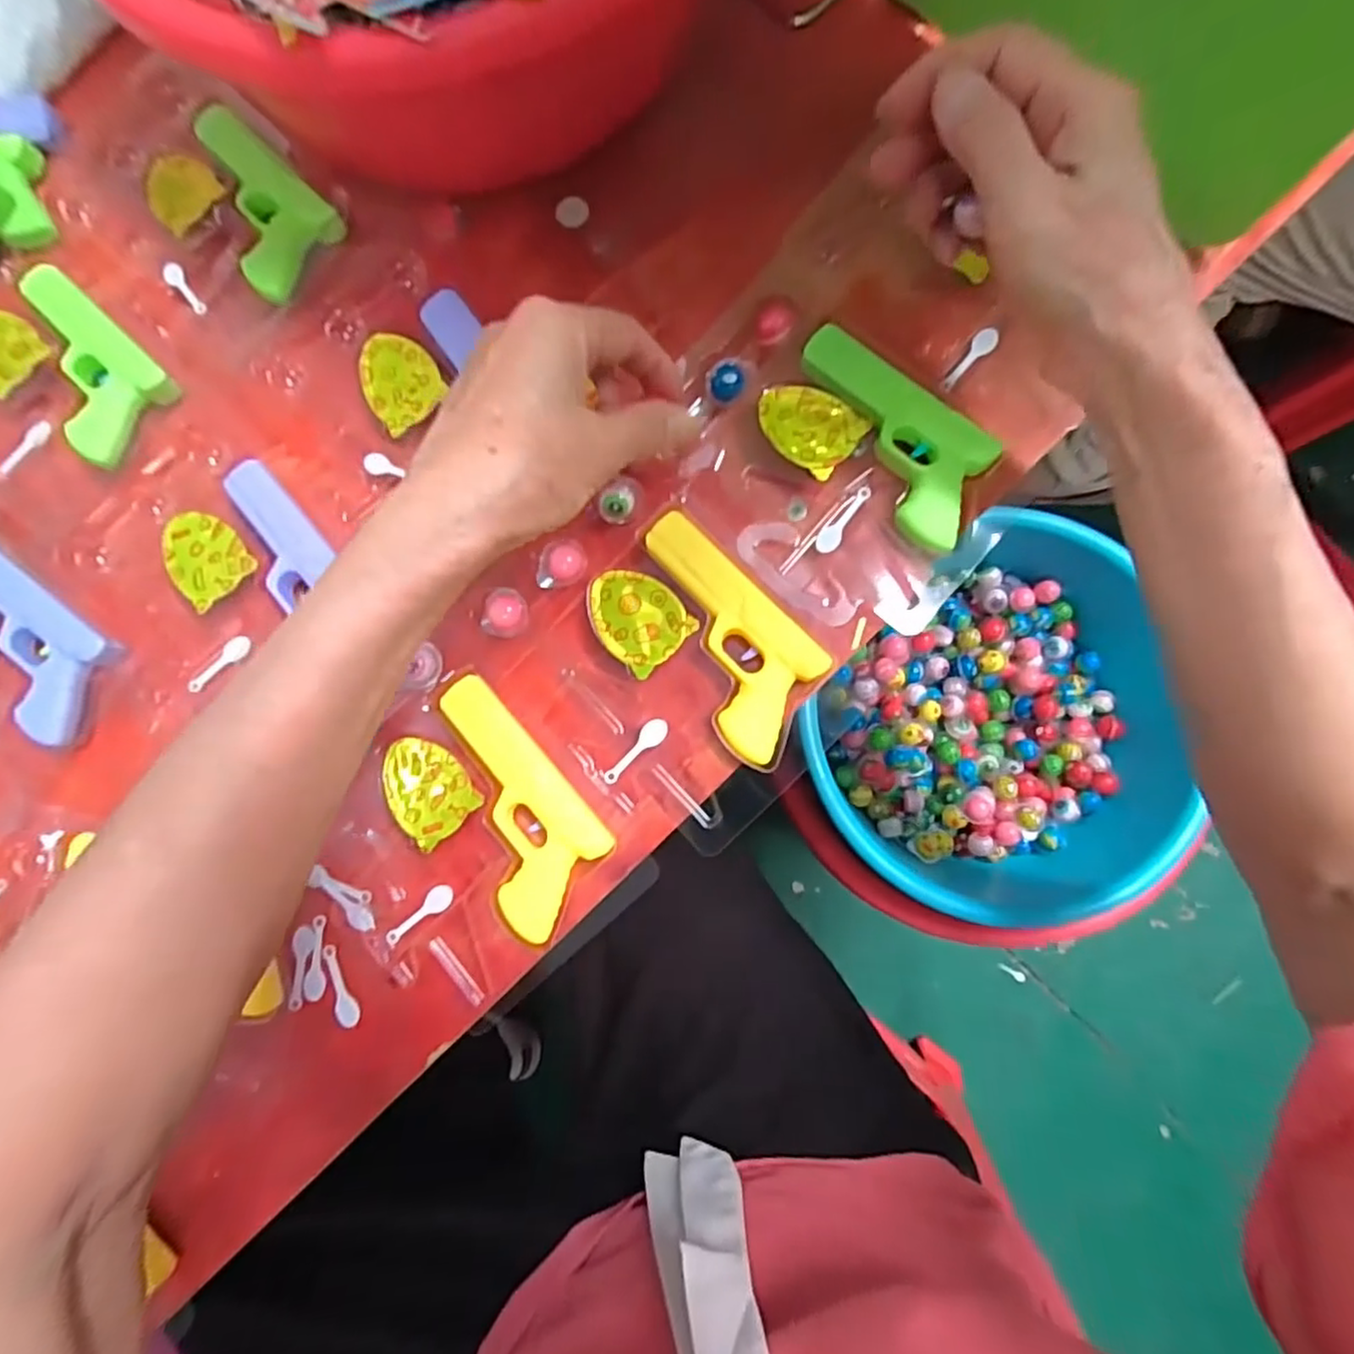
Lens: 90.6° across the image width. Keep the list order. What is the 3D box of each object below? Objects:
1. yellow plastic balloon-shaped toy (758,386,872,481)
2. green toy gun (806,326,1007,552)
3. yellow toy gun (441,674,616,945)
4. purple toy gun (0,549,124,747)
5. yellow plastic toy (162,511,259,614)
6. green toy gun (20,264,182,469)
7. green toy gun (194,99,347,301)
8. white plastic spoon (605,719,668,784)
[{"bbox_3d":[0.062,-0.122,0.324,0.050,0.006,0.038,39,87,8],"label":"yellow plastic balloon-shaped toy"},{"bbox_3d":[0.100,-0.117,0.323,0.112,0.009,0.059,39,87,8],"label":"green toy gun"},{"bbox_3d":[-0.080,0.059,0.312,0.058,0.010,0.115,-39,81,-1],"label":"yellow toy gun"},{"bbox_3d":[-0.338,-0.021,0.341,0.111,0.008,0.059,36,86,8],"label":"purple toy gun"},{"bbox_3d":[-0.240,-0.062,0.345,0.036,0.015,0.048,-41,82,-2],"label":"yellow plastic toy"},{"bbox_3d":[-0.323,-0.169,0.359,0.113,0.010,0.058,42,87,8],"label":"green toy gun"},{"bbox_3d":[-0.236,-0.262,0.370,0.060,0.011,0.112,-44,82,-2],"label":"green toy gun"},{"bbox_3d":[-0.020,0.036,0.321,0.011,0.004,0.039,41,87,8],"label":"white plastic spoon"}]

